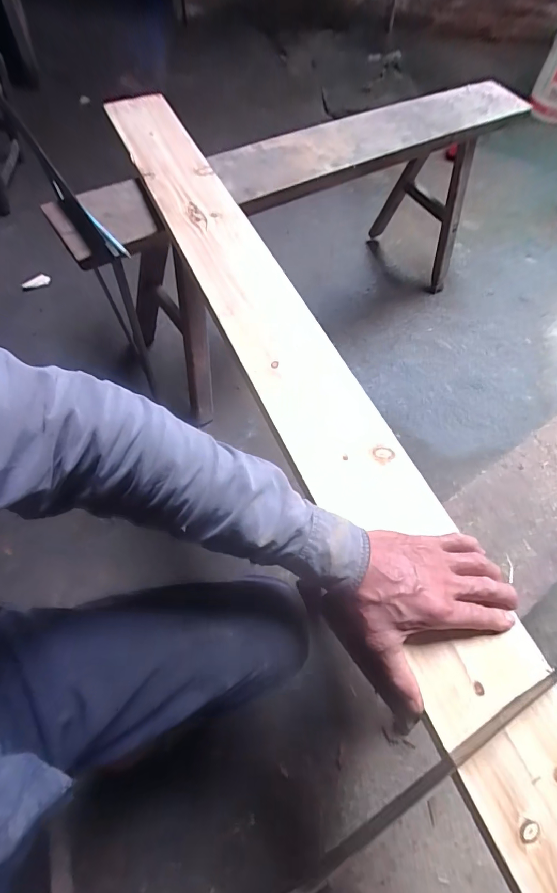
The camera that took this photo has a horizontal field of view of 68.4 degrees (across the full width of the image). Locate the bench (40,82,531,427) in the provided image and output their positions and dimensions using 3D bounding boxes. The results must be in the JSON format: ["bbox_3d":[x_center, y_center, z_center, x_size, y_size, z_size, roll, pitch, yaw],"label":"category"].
[{"bbox_3d":[0.081,-0.552,1.042,1.159,0.468,0.331,-35,68,-22],"label":"bench"}]

